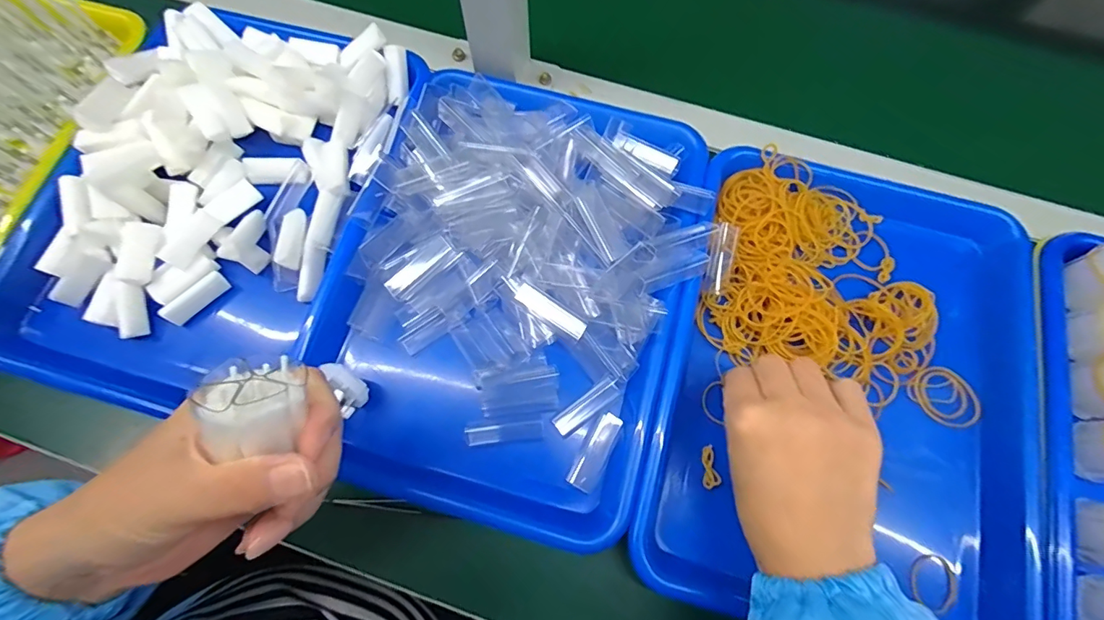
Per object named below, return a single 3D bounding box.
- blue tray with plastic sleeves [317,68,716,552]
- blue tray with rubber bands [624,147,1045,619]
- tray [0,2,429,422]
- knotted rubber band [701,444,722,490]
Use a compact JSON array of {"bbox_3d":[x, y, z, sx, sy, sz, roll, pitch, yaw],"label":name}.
[{"bbox_3d":[-0.025,-0.019,0.338,0.242,0.039,0.323,17,76,6],"label":"blue tray with plastic sleeves"},{"bbox_3d":[0.210,0.049,0.349,0.248,0.050,0.338,15,76,5],"label":"blue tray with rubber bands"},{"bbox_3d":[-0.261,-0.088,0.363,0.231,0.049,0.330,16,73,4],"label":"tray"},{"bbox_3d":[0.109,0.109,0.327,0.011,0.004,0.028,-7,73,-3],"label":"knotted rubber band"}]

